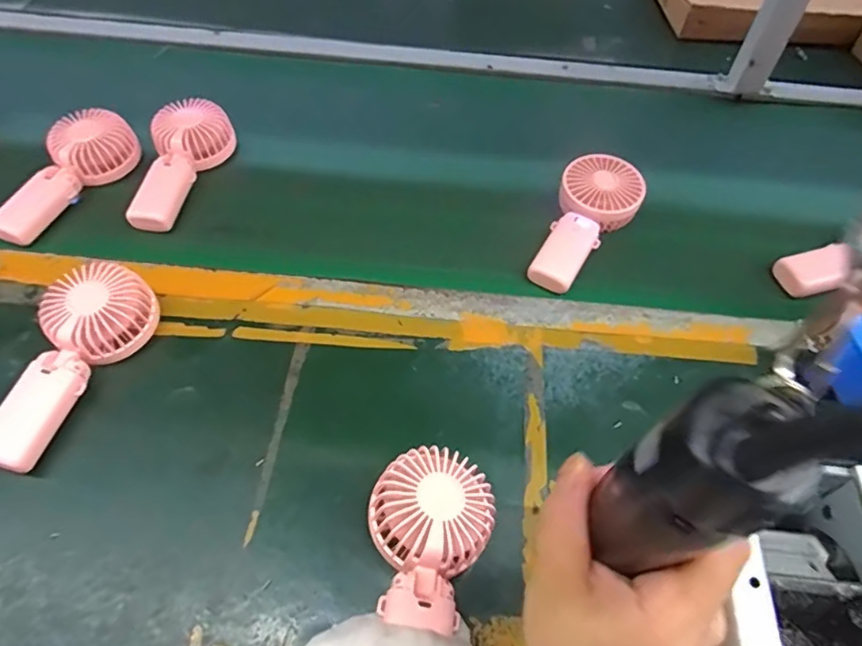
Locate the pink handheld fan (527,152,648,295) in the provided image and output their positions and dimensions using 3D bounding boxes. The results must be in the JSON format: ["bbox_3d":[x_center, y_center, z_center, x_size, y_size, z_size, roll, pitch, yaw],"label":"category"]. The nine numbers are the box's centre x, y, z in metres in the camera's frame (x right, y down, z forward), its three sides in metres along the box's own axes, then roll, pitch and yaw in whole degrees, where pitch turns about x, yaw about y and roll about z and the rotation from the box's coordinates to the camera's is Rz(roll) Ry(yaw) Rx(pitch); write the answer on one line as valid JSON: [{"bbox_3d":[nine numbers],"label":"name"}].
[{"bbox_3d":[0.166,-0.110,0.598,0.084,0.043,0.181,26,58,14],"label":"pink handheld fan"}]

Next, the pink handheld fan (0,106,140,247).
[{"bbox_3d":[-0.397,-0.161,0.600,0.075,0.044,0.173,18,56,8],"label":"pink handheld fan"}]

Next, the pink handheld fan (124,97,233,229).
[{"bbox_3d":[-0.295,-0.178,0.631,0.083,0.061,0.178,17,56,8],"label":"pink handheld fan"}]

